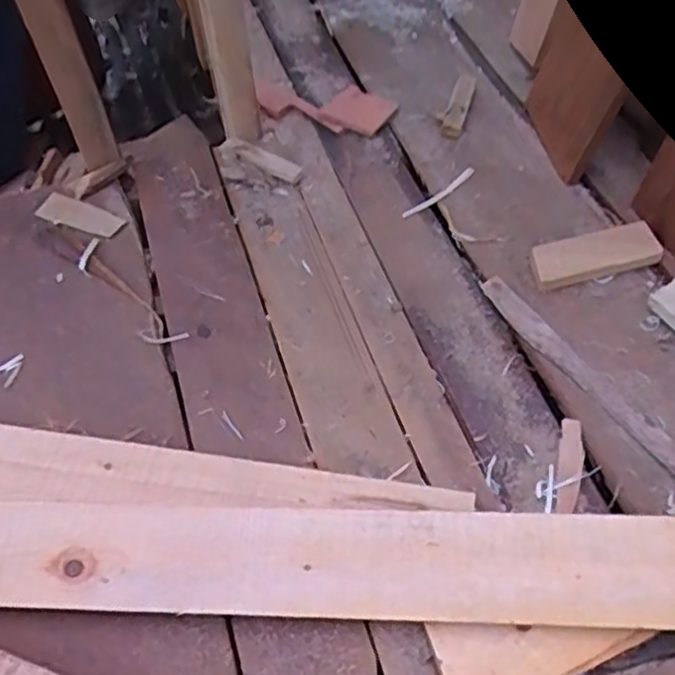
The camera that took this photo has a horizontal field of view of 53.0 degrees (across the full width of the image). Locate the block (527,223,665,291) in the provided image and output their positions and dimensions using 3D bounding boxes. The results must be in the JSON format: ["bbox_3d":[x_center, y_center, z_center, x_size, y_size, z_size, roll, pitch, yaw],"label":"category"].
[{"bbox_3d":[0.289,-0.092,0.765,0.145,0.028,0.047,-13,54,-6],"label":"block"}]

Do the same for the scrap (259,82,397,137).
[{"bbox_3d":[-0.019,-0.331,0.954,0.191,0.017,0.098,14,54,9],"label":"scrap"}]

